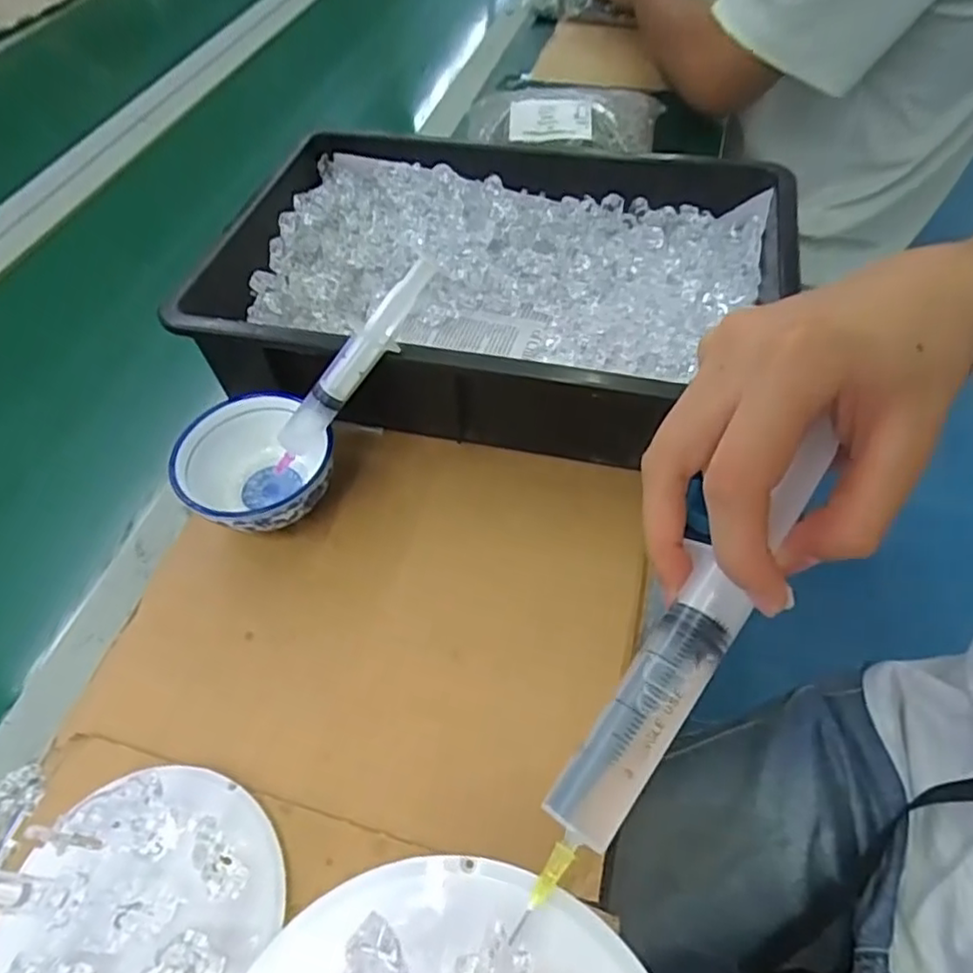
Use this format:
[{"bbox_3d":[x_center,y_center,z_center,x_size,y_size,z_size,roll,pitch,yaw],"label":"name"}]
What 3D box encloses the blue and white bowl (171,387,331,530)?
[{"bbox_3d":[-0.149,-0.007,0.441,0.093,0.051,0.099,-1,54,2],"label":"blue and white bowl"}]

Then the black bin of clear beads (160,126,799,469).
[{"bbox_3d":[0.006,-0.154,0.513,0.408,0.089,0.284,13,56,12],"label":"black bin of clear beads"}]

